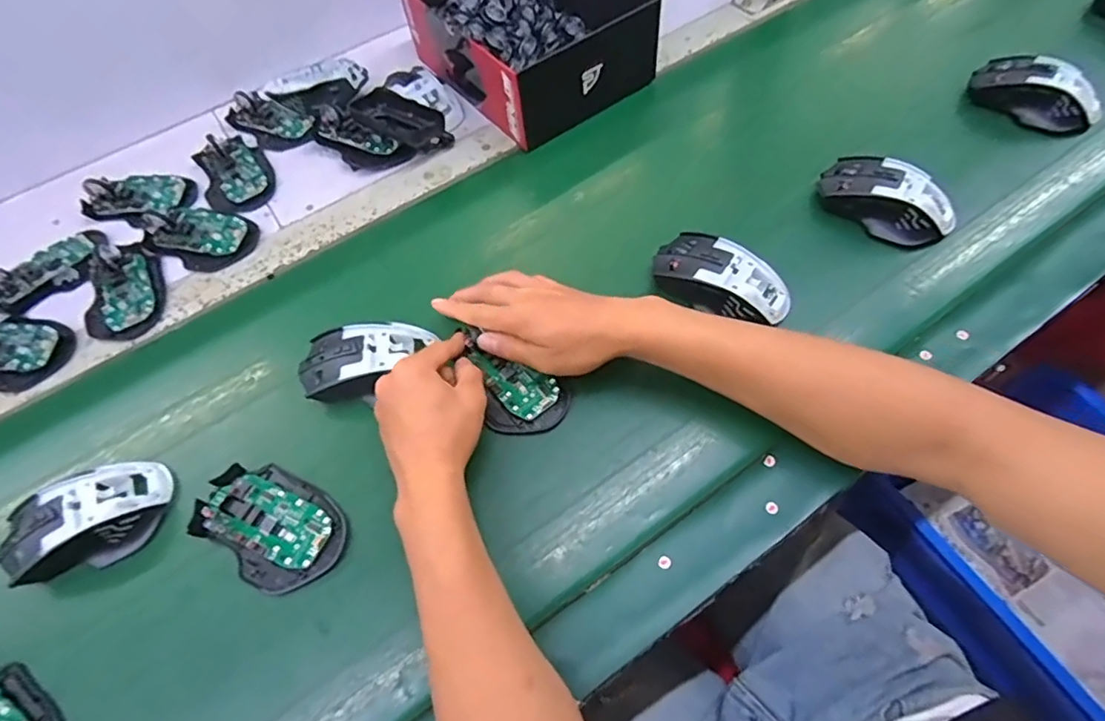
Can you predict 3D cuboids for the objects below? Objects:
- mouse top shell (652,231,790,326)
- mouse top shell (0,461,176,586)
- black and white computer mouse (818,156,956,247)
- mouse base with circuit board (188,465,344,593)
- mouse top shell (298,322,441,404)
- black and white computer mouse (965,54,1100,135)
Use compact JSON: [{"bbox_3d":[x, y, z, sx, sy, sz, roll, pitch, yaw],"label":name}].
[{"bbox_3d":[0.143,-0.072,0.472,0.114,0.029,0.062,24,65,16],"label":"mouse top shell"},{"bbox_3d":[-0.347,0.118,0.411,0.112,0.031,0.065,-24,62,-9],"label":"mouse top shell"},{"bbox_3d":[0.300,-0.144,0.505,0.113,0.043,0.059,29,66,18],"label":"black and white computer mouse"},{"bbox_3d":[-0.208,0.120,0.412,0.114,0.017,0.073,23,65,16],"label":"mouse base with circuit board"},{"bbox_3d":[-0.157,-0.002,0.466,0.108,0.036,0.063,-7,60,0],"label":"mouse top shell"},{"bbox_3d":[0.483,-0.267,0.559,0.113,0.041,0.059,39,70,22],"label":"black and white computer mouse"}]

